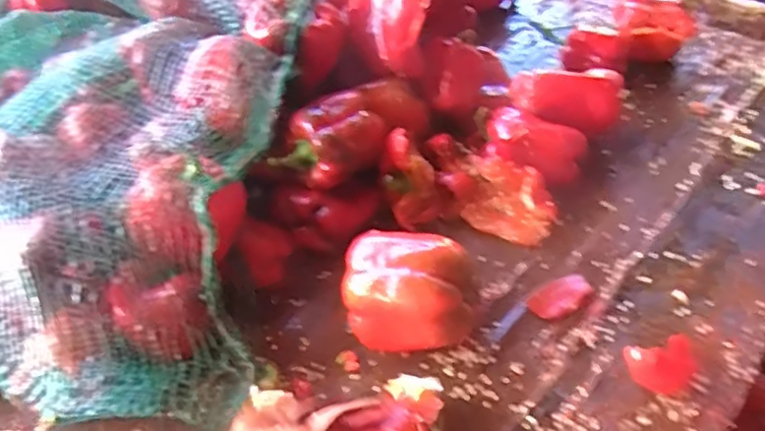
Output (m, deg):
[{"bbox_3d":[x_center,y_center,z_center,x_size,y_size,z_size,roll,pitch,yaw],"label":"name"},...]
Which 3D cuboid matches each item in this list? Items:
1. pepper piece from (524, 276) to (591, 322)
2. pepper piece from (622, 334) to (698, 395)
[{"bbox_3d":[0.171,0.077,0.615,0.066,0.004,0.038,-30,50,-21],"label":"pepper piece"},{"bbox_3d":[0.241,0.130,0.550,0.058,0.029,0.042,-14,46,-7],"label":"pepper piece"}]

